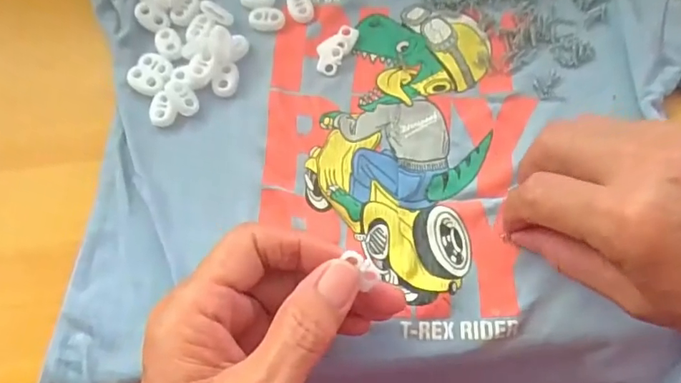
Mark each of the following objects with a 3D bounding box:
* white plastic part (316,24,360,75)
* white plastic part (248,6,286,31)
[{"bbox_3d":[-0.003,-0.087,0.313,0.017,0.006,0.036,29,72,12],"label":"white plastic part"},{"bbox_3d":[-0.046,-0.108,0.320,0.022,0.006,0.015,6,68,3],"label":"white plastic part"}]

